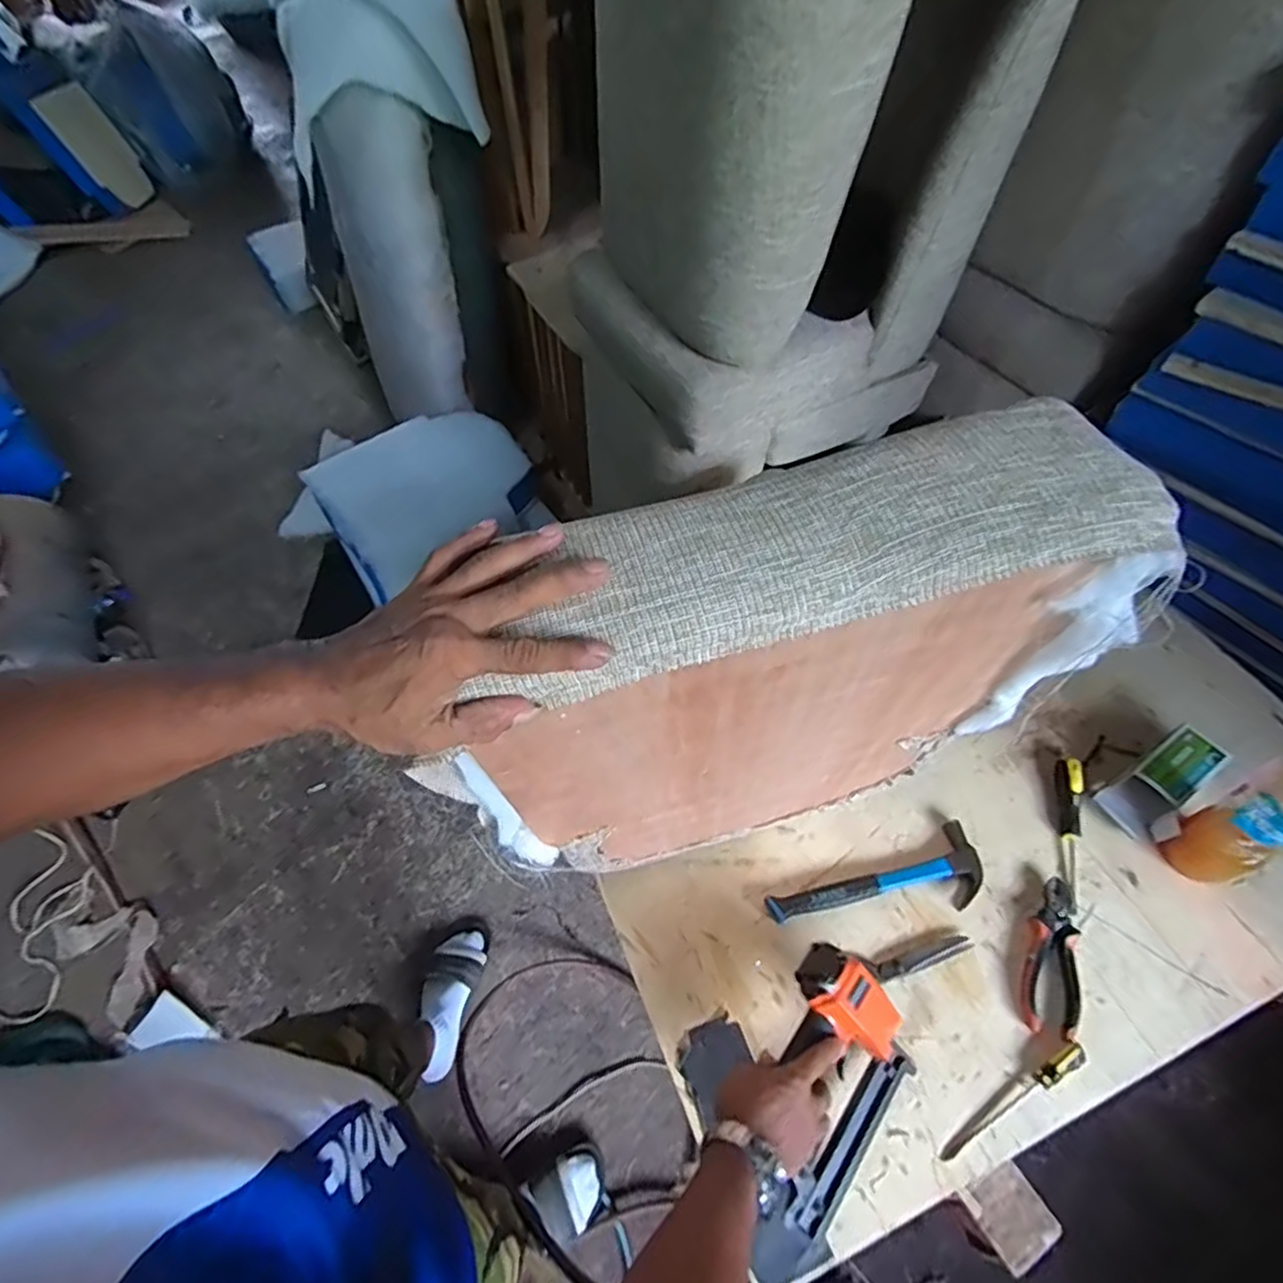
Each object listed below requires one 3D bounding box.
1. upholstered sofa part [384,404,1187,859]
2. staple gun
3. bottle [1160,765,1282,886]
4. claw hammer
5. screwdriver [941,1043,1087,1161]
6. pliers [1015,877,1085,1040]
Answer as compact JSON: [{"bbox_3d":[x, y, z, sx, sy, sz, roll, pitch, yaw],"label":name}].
[{"bbox_3d":[0.102,0.069,0.599,0.484,0.480,0.120,-11,55,-3],"label":"upholstered sofa part"},{"bbox_3d":[0.176,0.431,0.641,0.140,0.086,0.209,35,64,25],"label":"staple gun"},{"bbox_3d":[0.672,0.196,0.705,0.067,0.281,0.061,35,65,25],"label":"bottle"},{"bbox_3d":[0.291,0.308,0.797,0.261,0.032,0.088,-18,56,-8],"label":"claw hammer"},{"bbox_3d":[0.388,0.479,0.675,0.185,0.024,0.020,-29,58,-15],"label":"screwdriver"},{"bbox_3d":[0.475,0.355,0.744,0.068,0.016,0.171,22,60,19],"label":"pliers"}]

